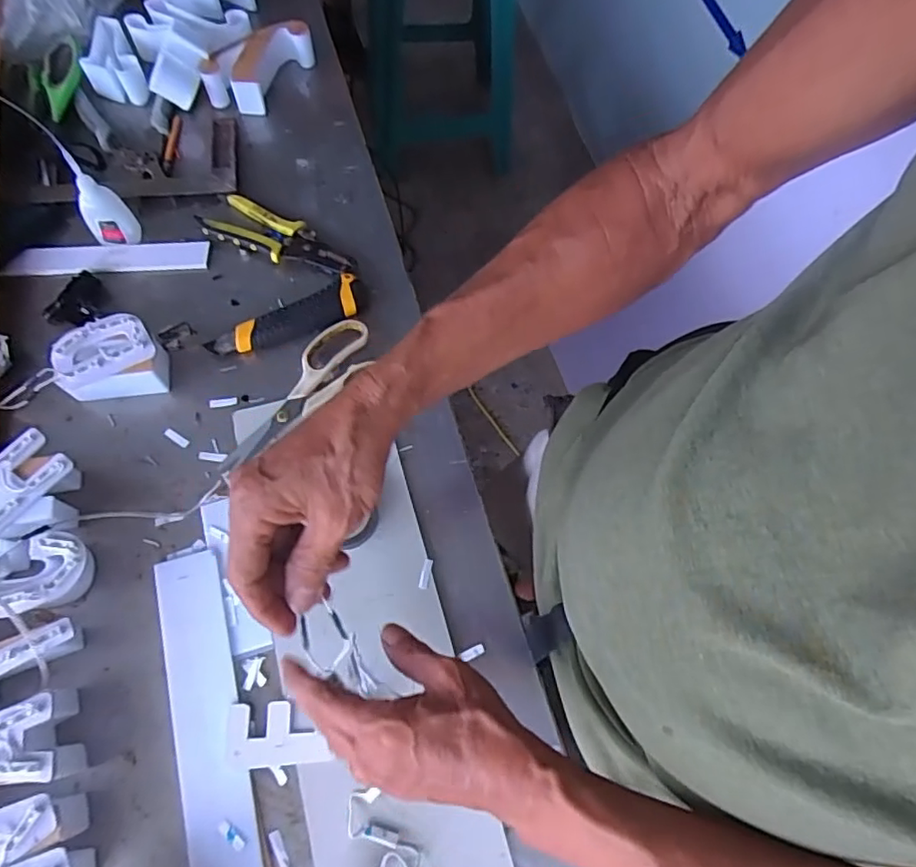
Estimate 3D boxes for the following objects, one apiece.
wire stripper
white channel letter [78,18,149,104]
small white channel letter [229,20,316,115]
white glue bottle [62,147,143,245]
[{"bbox_3d":[-0.187,-0.208,0.630,0.158,0.023,0.057,22,68,4],"label":"wire stripper"},{"bbox_3d":[-0.407,-0.435,0.703,0.060,0.044,0.094,-23,71,-10],"label":"white channel letter"},{"bbox_3d":[-0.218,-0.430,0.712,0.098,0.054,0.092,-11,69,-6],"label":"small white channel letter"},{"bbox_3d":[-0.352,-0.225,0.589,0.040,0.098,0.028,9,66,3],"label":"white glue bottle"}]

